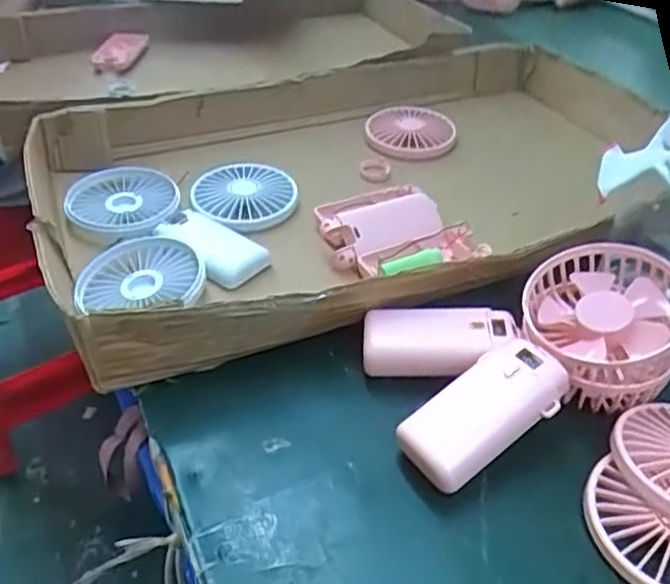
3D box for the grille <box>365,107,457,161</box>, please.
[{"bbox_3d":[0.072,-0.161,0.651,0.085,0.018,0.089,-4,38,-6],"label":"grille"}]

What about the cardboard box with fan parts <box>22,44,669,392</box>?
[{"bbox_3d":[0.033,-0.095,0.554,0.525,0.074,0.340,-14,42,-18],"label":"cardboard box with fan parts"}]

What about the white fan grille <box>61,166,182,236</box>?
[{"bbox_3d":[-0.170,-0.071,0.532,0.085,0.020,0.091,1,40,-1],"label":"white fan grille"}]

